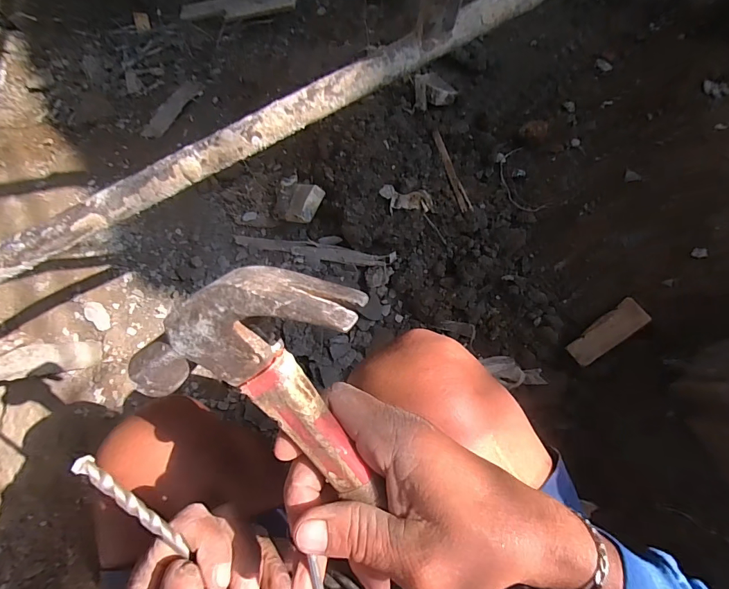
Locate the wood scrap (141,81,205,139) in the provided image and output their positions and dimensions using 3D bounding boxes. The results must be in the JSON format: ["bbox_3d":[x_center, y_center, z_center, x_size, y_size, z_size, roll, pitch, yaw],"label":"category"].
[{"bbox_3d":[-0.434,-0.426,0.909,0.067,0.014,0.193,17,61,16],"label":"wood scrap"}]

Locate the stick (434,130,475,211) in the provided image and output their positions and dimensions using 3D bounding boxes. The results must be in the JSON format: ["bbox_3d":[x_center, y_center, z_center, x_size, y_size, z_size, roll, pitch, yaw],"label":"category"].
[{"bbox_3d":[0.139,-0.200,0.642,0.020,0.007,0.150,-14,72,-9],"label":"stick"}]

